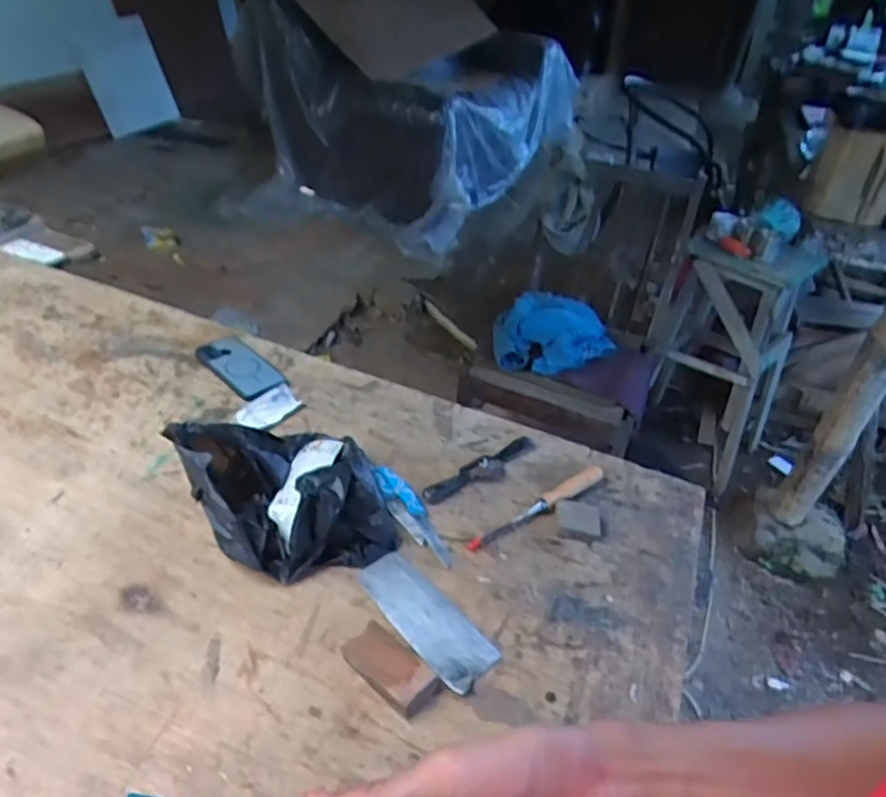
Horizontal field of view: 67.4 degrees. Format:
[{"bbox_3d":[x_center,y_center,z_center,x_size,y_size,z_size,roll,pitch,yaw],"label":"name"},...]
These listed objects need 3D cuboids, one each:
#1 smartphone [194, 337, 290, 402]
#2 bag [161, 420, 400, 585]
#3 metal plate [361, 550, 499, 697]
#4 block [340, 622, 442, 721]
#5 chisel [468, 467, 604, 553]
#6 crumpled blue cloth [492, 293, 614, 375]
[{"bbox_3d":[-0.325,-0.049,1.074,0.172,0.016,0.082,35,47,31],"label":"smartphone"},{"bbox_3d":[-0.189,0.106,0.831,0.231,0.109,0.221,-16,42,-22],"label":"bag"},{"bbox_3d":[-0.020,0.247,0.756,0.069,0.005,0.180,-27,49,-35],"label":"metal plate"},{"bbox_3d":[-0.053,0.279,0.697,0.100,0.028,0.059,32,45,29],"label":"block"},{"bbox_3d":[0.132,0.145,0.896,0.242,0.020,0.030,-24,48,-32],"label":"chisel"},{"bbox_3d":[0.296,-0.159,1.728,0.324,0.142,0.222,3,39,1],"label":"crumpled blue cloth"}]

